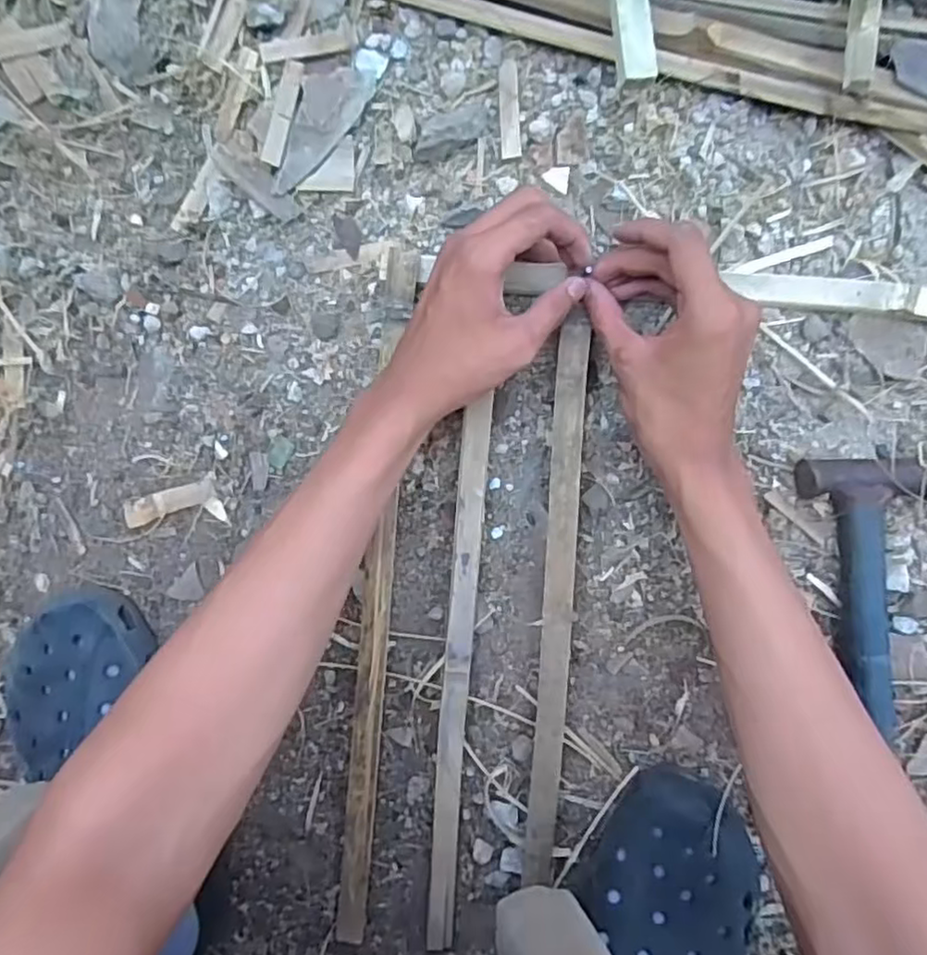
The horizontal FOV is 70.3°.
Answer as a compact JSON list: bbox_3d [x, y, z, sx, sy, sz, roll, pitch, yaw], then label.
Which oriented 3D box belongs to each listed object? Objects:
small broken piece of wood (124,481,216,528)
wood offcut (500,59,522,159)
[{"bbox_3d":[-0.220,0.018,0.491,0.070,0.005,0.019,-19,91,5],"label":"small broken piece of wood"},{"bbox_3d":[0.032,-0.251,0.448,0.013,0.005,0.065,-2,95,3],"label":"wood offcut"}]

